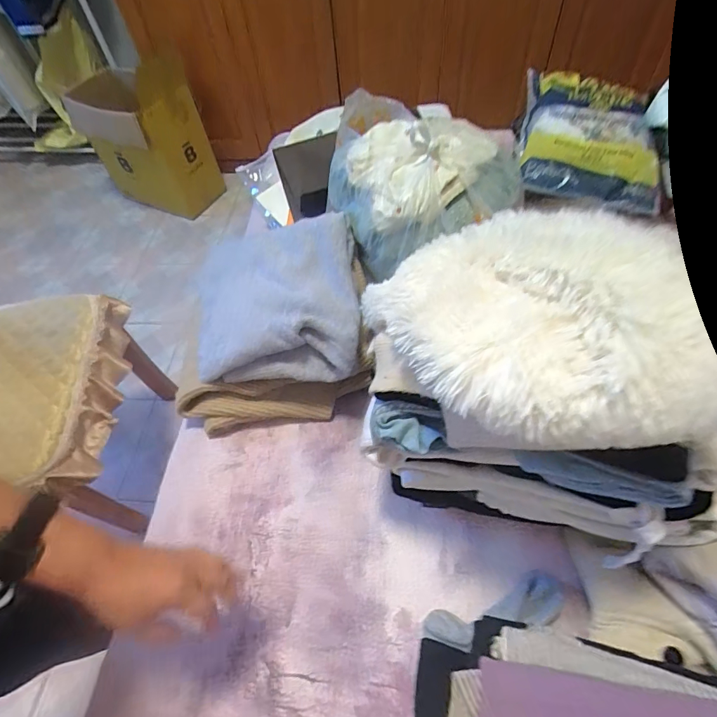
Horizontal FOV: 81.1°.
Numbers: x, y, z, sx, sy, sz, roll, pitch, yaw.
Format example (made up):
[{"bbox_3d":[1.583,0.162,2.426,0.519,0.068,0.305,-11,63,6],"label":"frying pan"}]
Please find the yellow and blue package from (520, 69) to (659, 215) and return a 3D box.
[{"bbox_3d":[0.457,-0.463,0.855,0.247,0.074,0.389,8,56,11],"label":"yellow and blue package"}]

